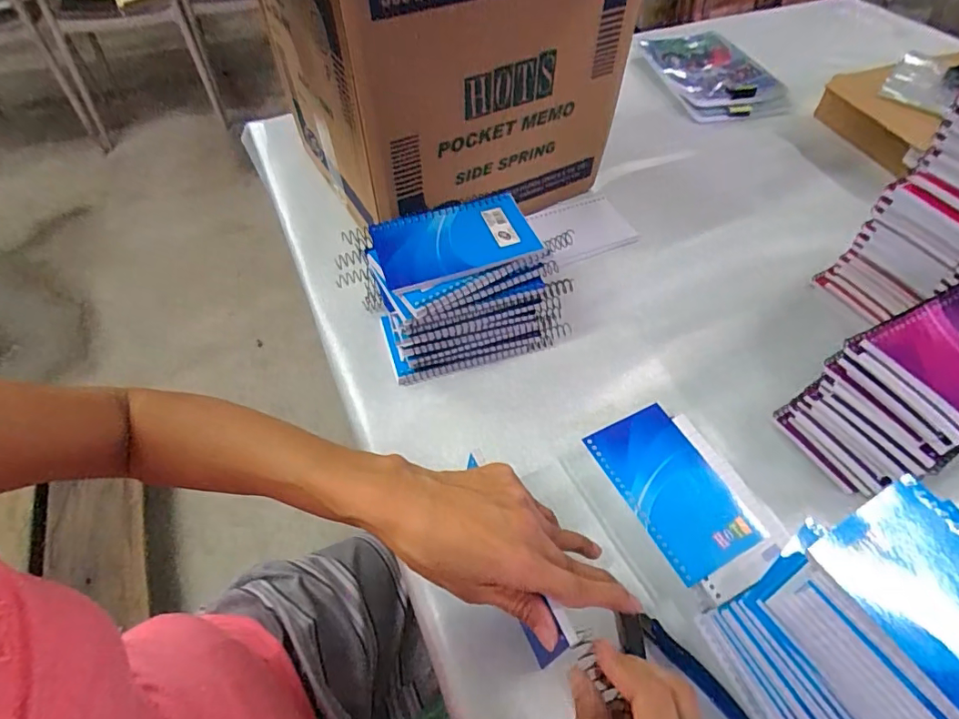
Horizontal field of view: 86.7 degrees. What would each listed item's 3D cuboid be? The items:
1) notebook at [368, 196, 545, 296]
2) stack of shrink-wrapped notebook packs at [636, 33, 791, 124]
[{"bbox_3d":[-0.020,-0.098,0.424,0.127,0.010,0.081,-15,54,-7],"label":"notebook"},{"bbox_3d":[0.370,-0.481,0.842,0.179,0.031,0.298,-5,53,-6],"label":"stack of shrink-wrapped notebook packs"}]

